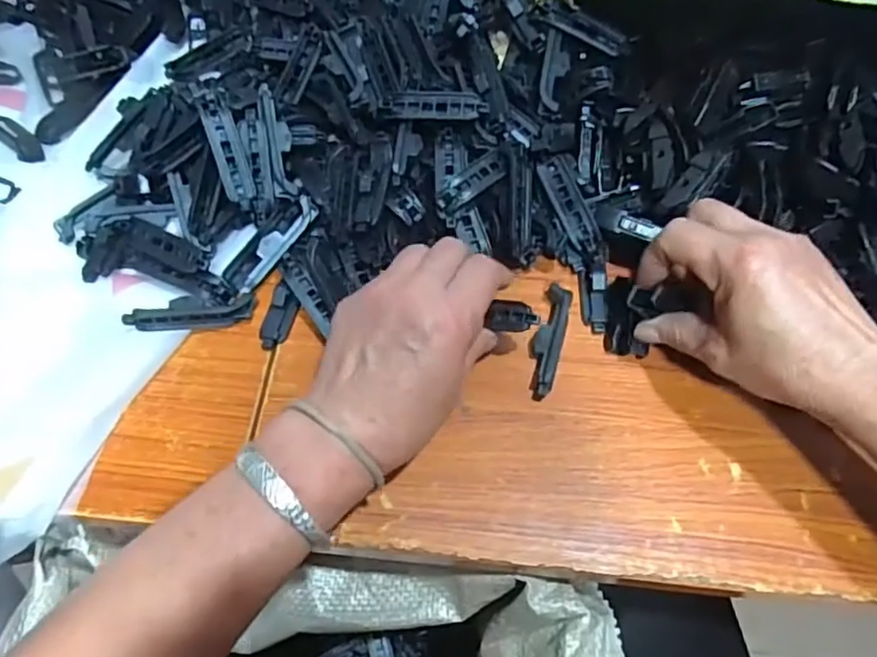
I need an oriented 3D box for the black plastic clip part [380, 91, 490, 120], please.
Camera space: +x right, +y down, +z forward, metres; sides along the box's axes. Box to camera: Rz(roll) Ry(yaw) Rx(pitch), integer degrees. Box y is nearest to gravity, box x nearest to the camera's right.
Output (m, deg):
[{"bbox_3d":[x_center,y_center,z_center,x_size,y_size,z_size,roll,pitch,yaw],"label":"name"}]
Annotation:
[{"bbox_3d":[-0.003,-0.148,0.418,0.070,0.013,0.020,3,63,2],"label":"black plastic clip part"}]

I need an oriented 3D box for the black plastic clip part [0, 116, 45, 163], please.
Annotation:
[{"bbox_3d":[-0.314,-0.142,0.463,0.058,0.013,0.019,38,70,18],"label":"black plastic clip part"}]

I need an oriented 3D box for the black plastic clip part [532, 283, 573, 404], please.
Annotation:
[{"bbox_3d":[0.068,0.007,0.388,0.018,0.016,0.074,16,65,8],"label":"black plastic clip part"}]

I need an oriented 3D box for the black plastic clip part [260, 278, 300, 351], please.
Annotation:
[{"bbox_3d":[-0.101,-0.008,0.398,0.017,0.011,0.043,15,84,7],"label":"black plastic clip part"}]

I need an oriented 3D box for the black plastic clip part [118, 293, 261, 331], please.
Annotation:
[{"bbox_3d":[-0.153,-0.010,0.391,0.075,0.015,0.018,-7,68,-23],"label":"black plastic clip part"}]

